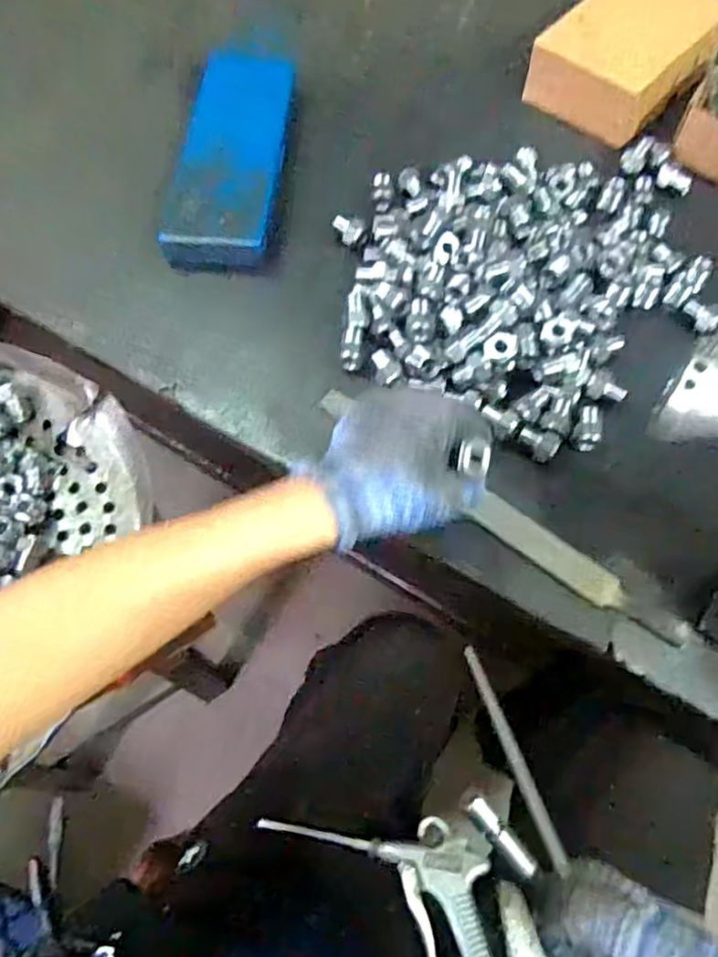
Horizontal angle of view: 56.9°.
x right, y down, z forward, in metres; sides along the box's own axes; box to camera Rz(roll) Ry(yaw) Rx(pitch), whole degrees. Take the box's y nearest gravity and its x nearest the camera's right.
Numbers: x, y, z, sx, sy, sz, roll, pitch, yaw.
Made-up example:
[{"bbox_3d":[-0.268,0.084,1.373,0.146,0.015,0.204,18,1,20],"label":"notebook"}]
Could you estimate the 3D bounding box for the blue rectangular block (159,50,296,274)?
[{"bbox_3d":[-0.113,-0.292,0.603,0.090,0.044,0.248,6,65,2],"label":"blue rectangular block"}]

